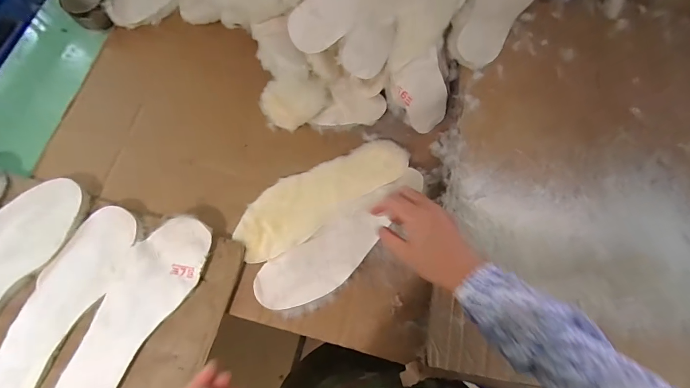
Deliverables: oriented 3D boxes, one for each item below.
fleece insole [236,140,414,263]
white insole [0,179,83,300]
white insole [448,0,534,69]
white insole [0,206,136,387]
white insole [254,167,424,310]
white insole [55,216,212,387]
[{"bbox_3d":[-0.034,-0.004,0.489,0.262,0.017,0.089,-31,80,-10],"label":"fleece insole"},{"bbox_3d":[-0.459,0.096,0.447,0.097,0.013,0.273,32,76,5],"label":"white insole"},{"bbox_3d":[0.230,-0.288,0.524,0.101,0.029,0.227,22,76,2],"label":"white insole"},{"bbox_3d":[-0.372,0.140,0.448,0.083,0.017,0.269,28,75,9],"label":"white insole"},{"bbox_3d":[0.001,0.062,0.473,0.265,0.015,0.079,-39,81,-7],"label":"white insole"},{"bbox_3d":[-0.275,0.150,0.444,0.094,0.017,0.270,32,76,5],"label":"white insole"}]

